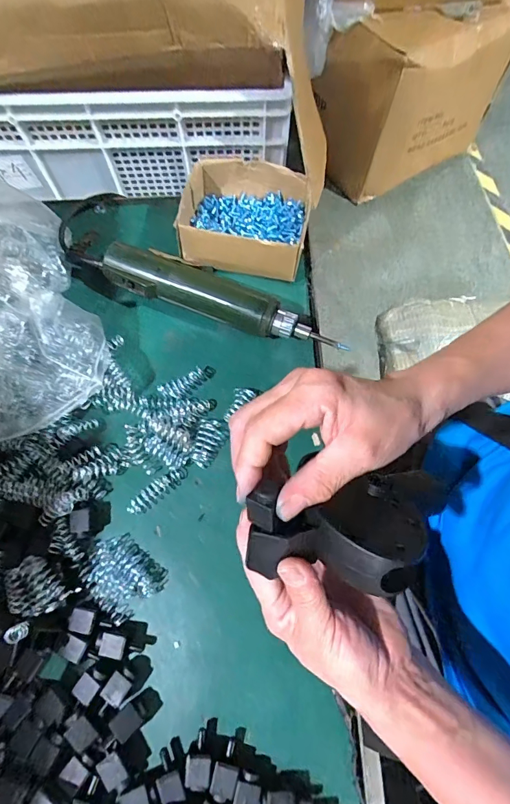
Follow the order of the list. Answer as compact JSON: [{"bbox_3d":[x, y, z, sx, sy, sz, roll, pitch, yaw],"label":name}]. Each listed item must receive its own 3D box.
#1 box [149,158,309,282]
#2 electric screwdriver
[{"bbox_3d":[-0.012,-0.198,0.440,0.132,0.049,0.117,7,72,1],"label":"box"},{"bbox_3d":[-0.049,-0.108,0.424,0.266,0.041,0.048,17,73,4],"label":"electric screwdriver"}]

